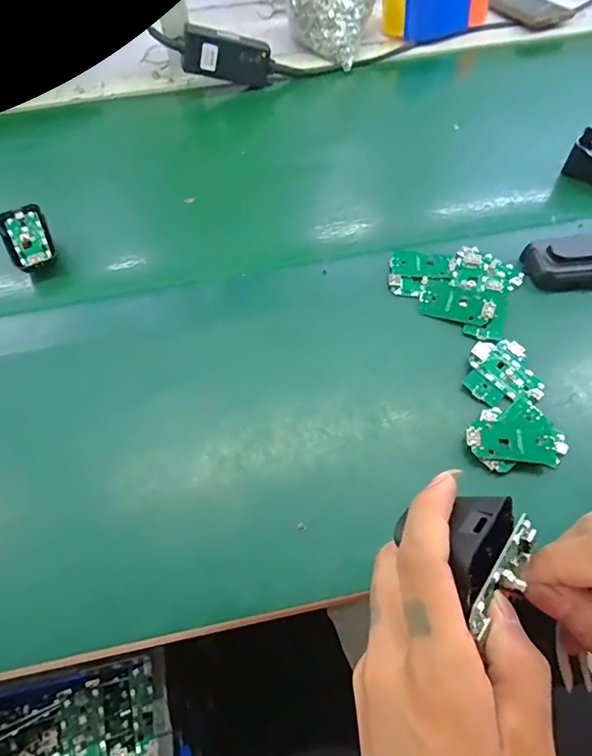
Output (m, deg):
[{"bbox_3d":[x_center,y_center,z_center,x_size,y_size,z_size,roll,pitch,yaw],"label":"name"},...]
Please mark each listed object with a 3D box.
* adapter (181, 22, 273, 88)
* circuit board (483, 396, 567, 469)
[{"bbox_3d":[-0.092,-0.435,0.650,0.119,0.053,0.025,2,54,-20],"label":"adapter"},{"bbox_3d":[0.173,0.048,0.362,0.062,0.008,0.049,-34,61,-18],"label":"circuit board"}]

